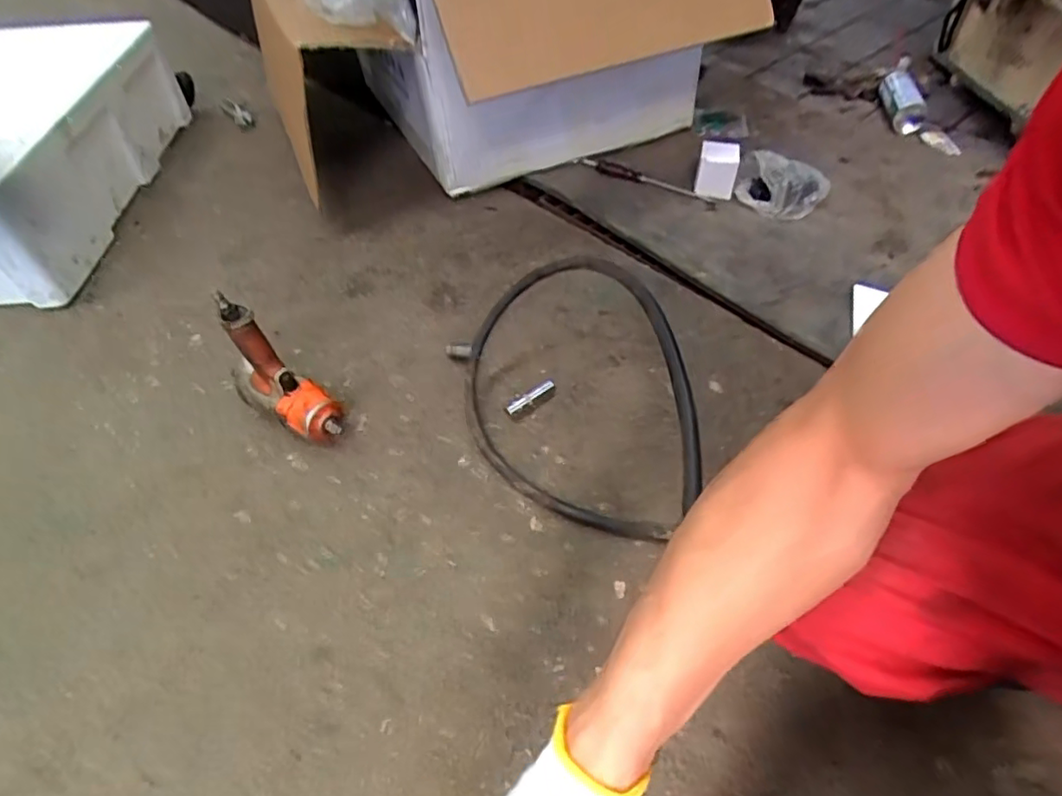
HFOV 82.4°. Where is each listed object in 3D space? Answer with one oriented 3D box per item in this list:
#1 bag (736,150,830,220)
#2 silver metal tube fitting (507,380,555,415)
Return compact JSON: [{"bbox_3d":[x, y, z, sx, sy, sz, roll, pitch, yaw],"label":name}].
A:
[{"bbox_3d":[0.462,-0.399,1.104,0.159,0.067,0.119,17,52,15],"label":"bag"},{"bbox_3d":[0.001,0.001,0.871,0.078,0.016,0.018,-30,55,-21],"label":"silver metal tube fitting"}]

